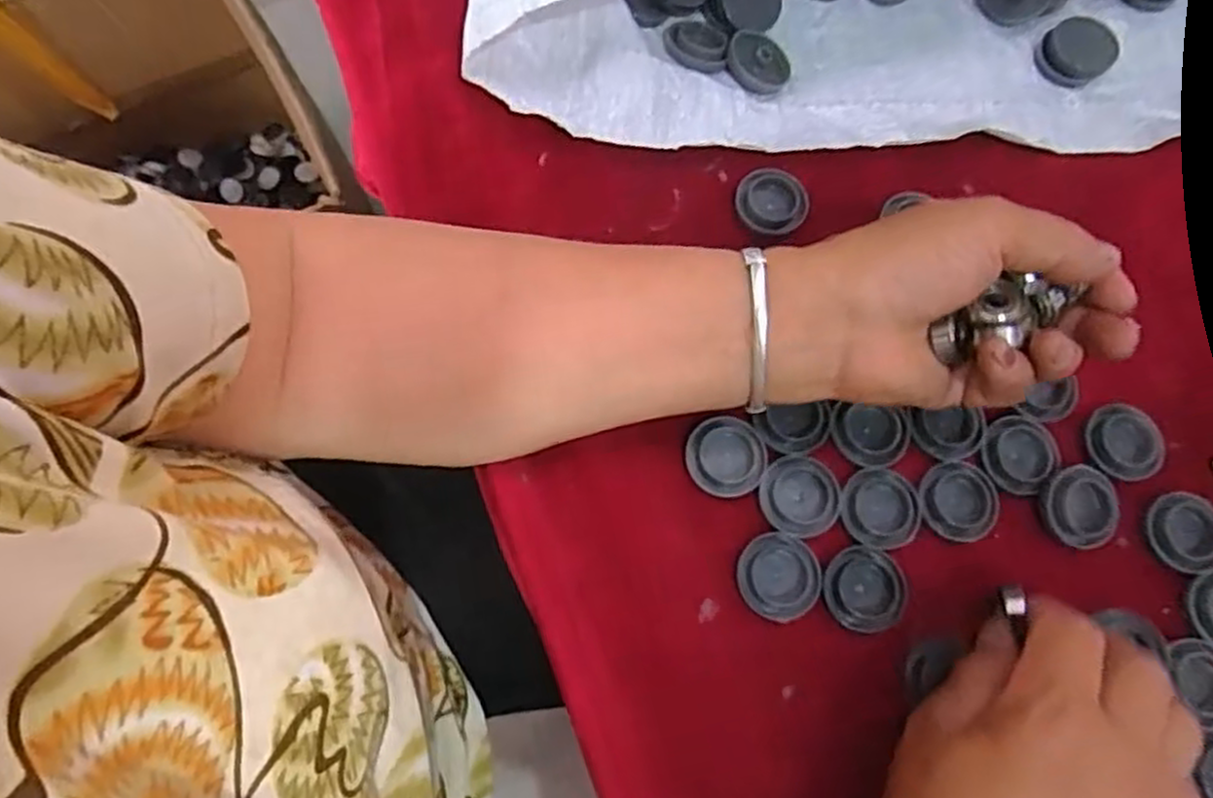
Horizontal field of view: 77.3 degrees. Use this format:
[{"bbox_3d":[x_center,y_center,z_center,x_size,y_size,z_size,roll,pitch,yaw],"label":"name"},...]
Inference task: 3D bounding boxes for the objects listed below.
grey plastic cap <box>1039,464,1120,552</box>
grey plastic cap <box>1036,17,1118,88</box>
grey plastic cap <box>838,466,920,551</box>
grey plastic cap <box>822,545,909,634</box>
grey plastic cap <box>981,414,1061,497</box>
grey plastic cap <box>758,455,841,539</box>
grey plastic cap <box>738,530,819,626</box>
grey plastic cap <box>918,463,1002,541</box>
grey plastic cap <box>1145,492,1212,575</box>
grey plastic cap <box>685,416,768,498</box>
[{"bbox_3d":[0.202,0.046,0.322,0.027,0.011,0.033,-18,75,-7],"label":"grey plastic cap"},{"bbox_3d":[0.241,-0.179,0.389,0.034,0.009,0.036,1,73,-2],"label":"grey plastic cap"},{"bbox_3d":[0.115,0.045,0.317,0.034,0.004,0.033,1,73,-2],"label":"grey plastic cap"},{"bbox_3d":[0.105,0.077,0.307,0.033,0.004,0.033,1,73,-2],"label":"grey plastic cap"},{"bbox_3d":[0.180,0.024,0.330,0.030,0.009,0.032,1,73,-2],"label":"grey plastic cap"},{"bbox_3d":[0.081,0.040,0.317,0.033,0.004,0.033,1,73,-2],"label":"grey plastic cap"},{"bbox_3d":[0.070,0.072,0.307,0.033,0.004,0.034,-10,74,-5],"label":"grey plastic cap"},{"bbox_3d":[0.150,0.043,0.321,0.033,0.004,0.032,1,73,-2],"label":"grey plastic cap"},{"bbox_3d":[0.246,0.057,0.321,0.028,0.009,0.033,-2,74,-2],"label":"grey plastic cap"},{"bbox_3d":[0.051,0.025,0.320,0.033,0.004,0.032,1,73,-2],"label":"grey plastic cap"}]

